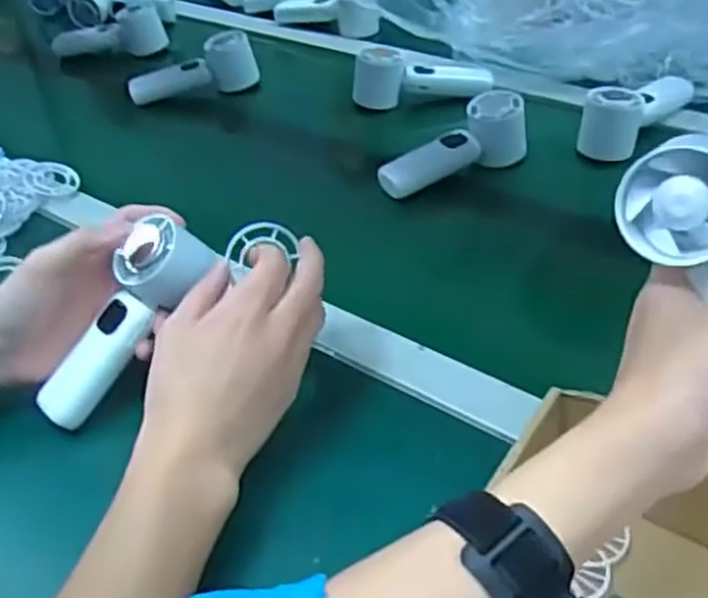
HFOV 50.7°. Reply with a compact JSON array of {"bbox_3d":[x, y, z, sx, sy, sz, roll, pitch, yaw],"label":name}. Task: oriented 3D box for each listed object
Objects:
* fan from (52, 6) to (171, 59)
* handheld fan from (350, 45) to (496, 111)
[{"bbox_3d":[-0.335,-0.375,1.045,0.150,0.063,0.058,6,43,14],"label":"fan"},{"bbox_3d":[0.077,-0.253,0.843,0.153,0.051,0.043,6,43,14],"label":"handheld fan"}]

